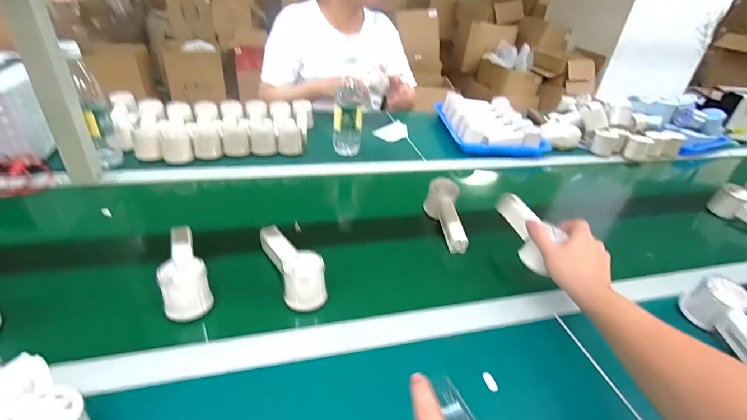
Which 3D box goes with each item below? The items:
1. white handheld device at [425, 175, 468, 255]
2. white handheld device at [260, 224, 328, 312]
[{"bbox_3d":[0.138,0.017,0.660,0.048,0.064,0.145,-2,52,-13],"label":"white handheld device"},{"bbox_3d":[-0.120,0.070,0.526,0.057,0.056,0.151,-14,38,-28],"label":"white handheld device"}]

